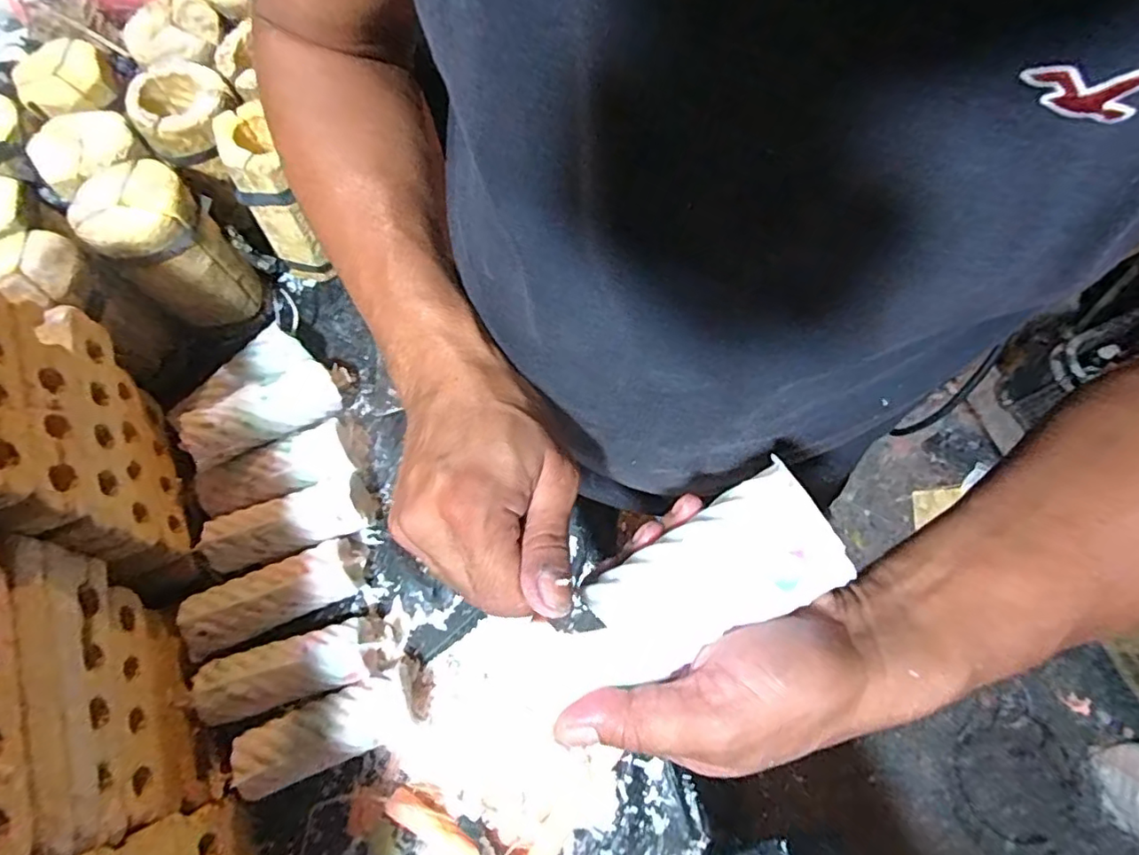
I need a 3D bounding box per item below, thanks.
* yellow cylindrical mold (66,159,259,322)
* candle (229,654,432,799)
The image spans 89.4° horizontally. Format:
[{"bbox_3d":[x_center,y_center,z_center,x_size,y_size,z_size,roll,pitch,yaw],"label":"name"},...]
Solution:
[{"bbox_3d":[-0.371,-0.164,0.544,0.092,0.134,0.089,0,70,0],"label":"yellow cylindrical mold"},{"bbox_3d":[-0.191,0.248,0.472,0.148,0.052,0.056,-26,72,-9],"label":"candle"}]

